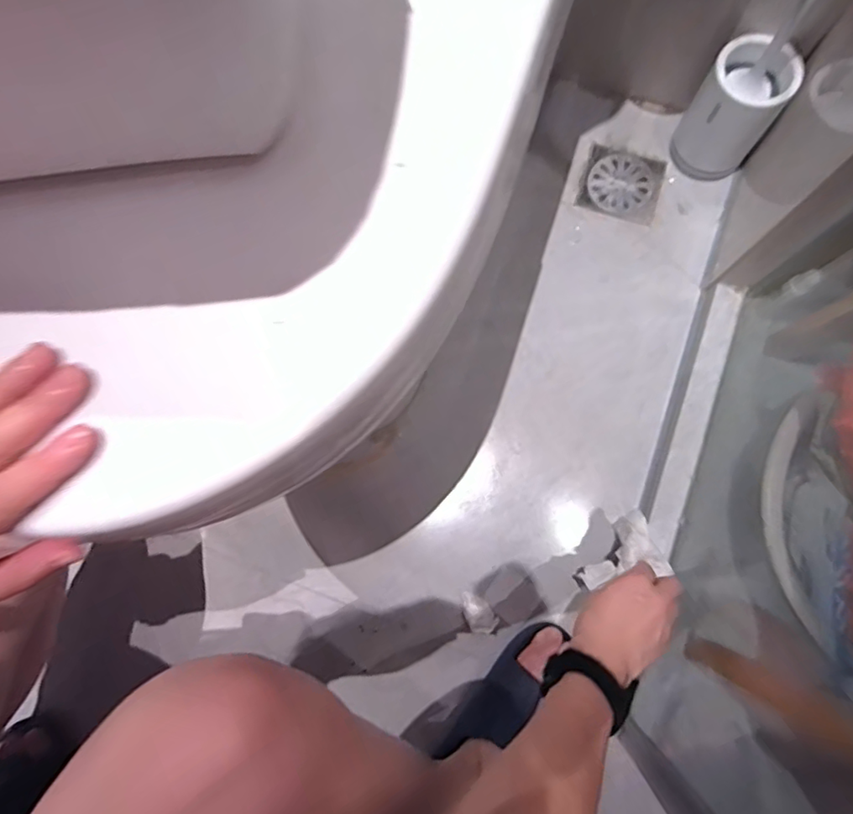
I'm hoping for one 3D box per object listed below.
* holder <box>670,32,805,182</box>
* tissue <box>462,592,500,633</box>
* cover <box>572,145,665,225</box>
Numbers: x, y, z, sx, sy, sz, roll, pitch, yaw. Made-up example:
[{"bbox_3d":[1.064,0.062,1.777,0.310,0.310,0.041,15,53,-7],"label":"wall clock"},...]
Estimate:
[{"bbox_3d":[0.369,-0.359,0.680,0.094,0.143,0.095,30,82,7],"label":"holder"},{"bbox_3d":[0.059,0.236,0.632,0.030,0.023,0.051,-35,80,-5],"label":"tissue"},{"bbox_3d":[0.261,-0.299,0.746,0.102,0.004,0.097,18,80,5],"label":"cover"}]

